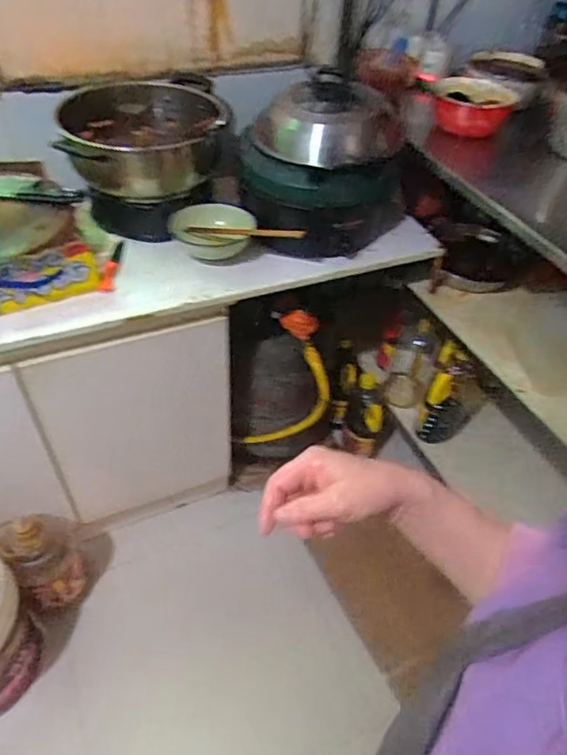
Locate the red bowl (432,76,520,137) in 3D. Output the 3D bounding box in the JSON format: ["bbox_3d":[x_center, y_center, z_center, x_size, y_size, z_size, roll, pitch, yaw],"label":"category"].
[{"bbox_3d":[0.408,-0.594,1.200,0.164,0.070,0.148,12,45,6],"label":"red bowl"}]

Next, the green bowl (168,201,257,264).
[{"bbox_3d":[-0.145,-0.295,1.119,0.172,0.064,0.130,-3,46,-8],"label":"green bowl"}]

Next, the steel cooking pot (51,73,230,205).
[{"bbox_3d":[-0.276,-0.490,1.137,0.323,0.134,0.301,3,45,-3],"label":"steel cooking pot"}]

